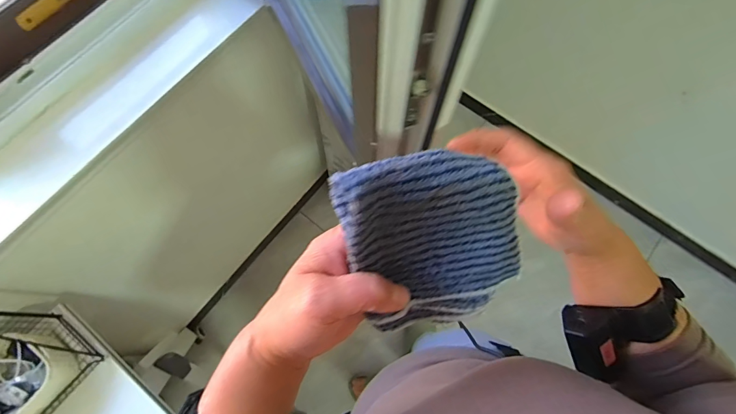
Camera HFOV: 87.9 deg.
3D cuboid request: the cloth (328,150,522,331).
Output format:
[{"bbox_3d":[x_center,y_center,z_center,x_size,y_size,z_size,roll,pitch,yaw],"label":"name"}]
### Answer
[{"bbox_3d":[0.042,0.023,0.231,0.101,0.020,0.122,-18,118,-6],"label":"cloth"}]

